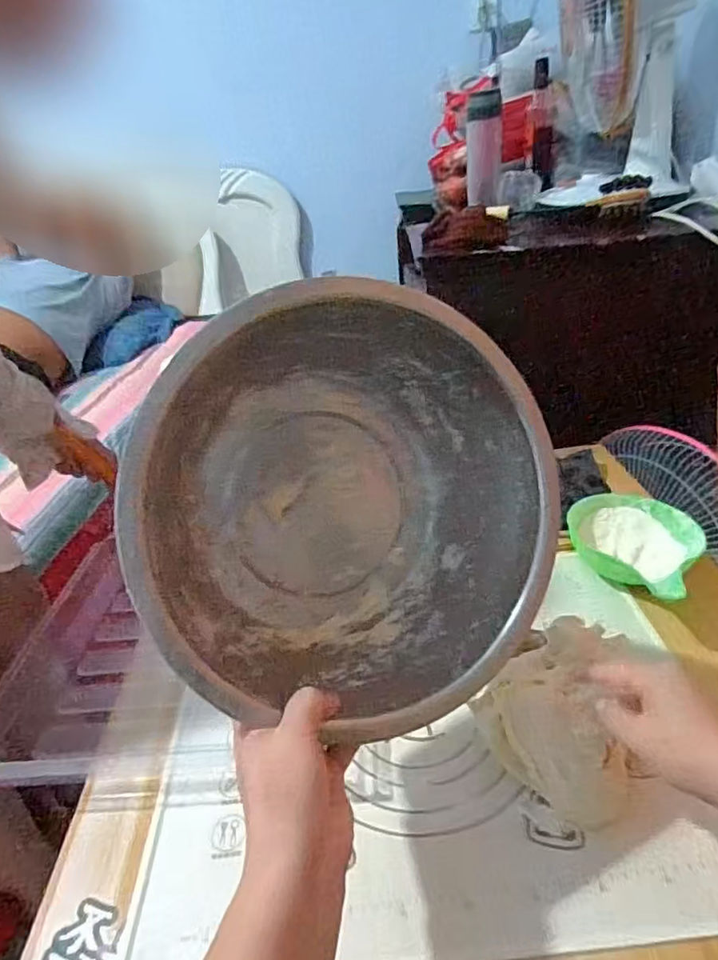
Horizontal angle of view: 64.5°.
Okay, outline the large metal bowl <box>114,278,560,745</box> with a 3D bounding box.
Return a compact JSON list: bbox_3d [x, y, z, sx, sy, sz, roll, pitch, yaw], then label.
[{"bbox_3d":[-0.009,0.022,0.428,0.293,0.277,0.132,-36,10,-16],"label":"large metal bowl"}]

